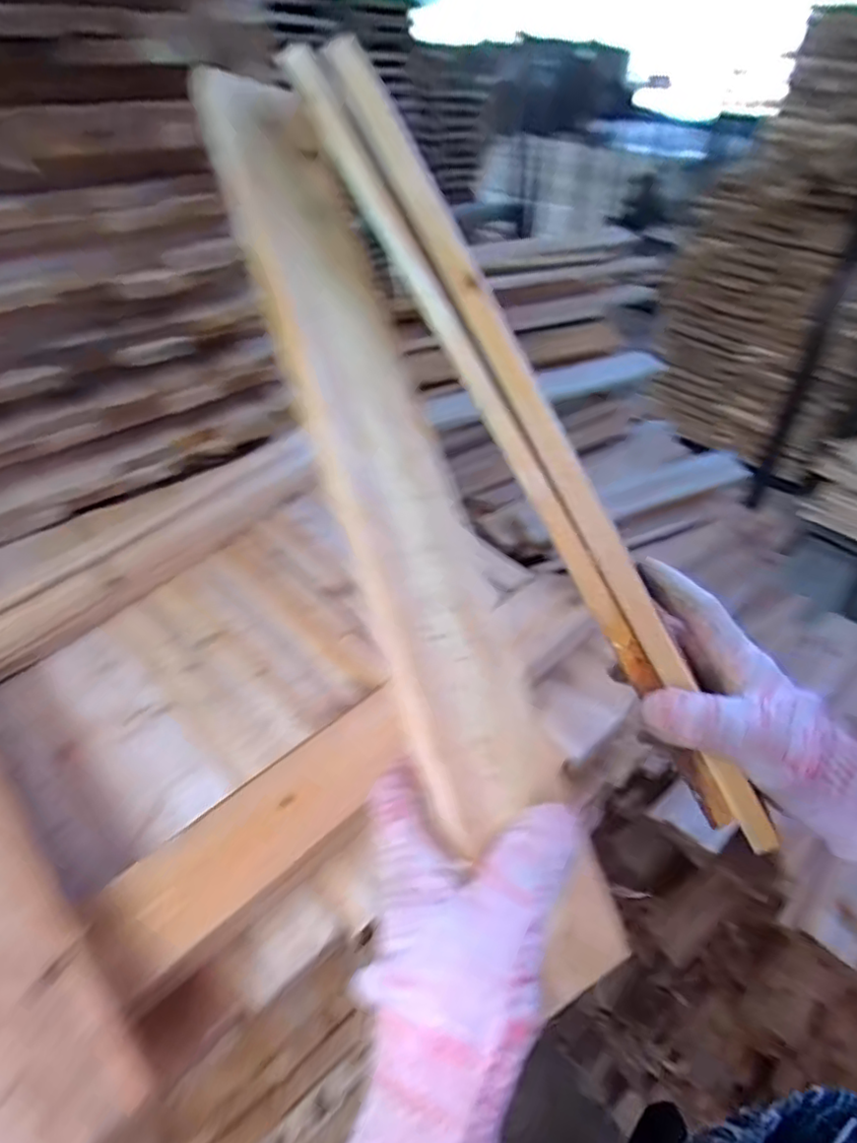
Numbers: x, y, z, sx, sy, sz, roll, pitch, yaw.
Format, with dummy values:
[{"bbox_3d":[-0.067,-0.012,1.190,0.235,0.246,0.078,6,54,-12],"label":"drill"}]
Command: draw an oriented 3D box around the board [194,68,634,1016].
[{"bbox_3d":[-0.018,-0.050,0.317,0.073,0.017,0.476,-15,77,-24],"label":"board"}]

